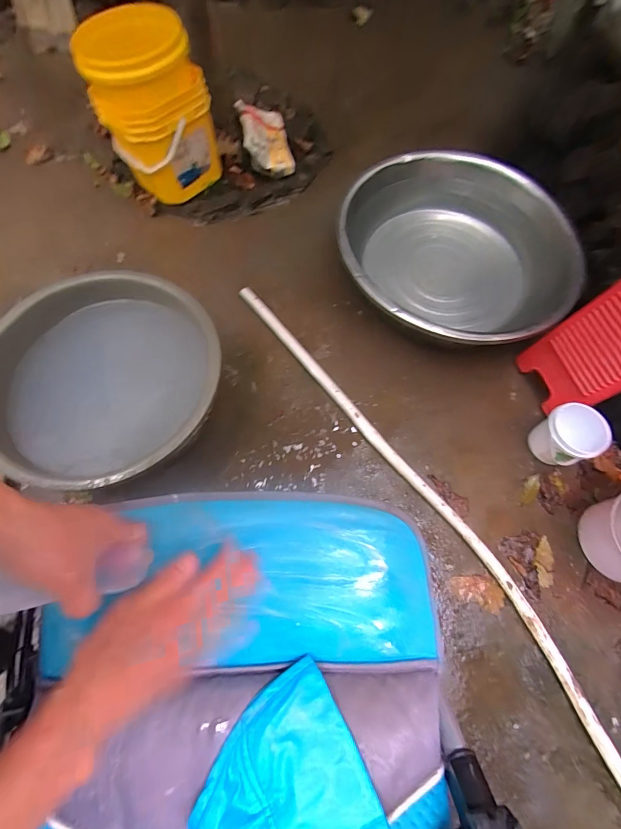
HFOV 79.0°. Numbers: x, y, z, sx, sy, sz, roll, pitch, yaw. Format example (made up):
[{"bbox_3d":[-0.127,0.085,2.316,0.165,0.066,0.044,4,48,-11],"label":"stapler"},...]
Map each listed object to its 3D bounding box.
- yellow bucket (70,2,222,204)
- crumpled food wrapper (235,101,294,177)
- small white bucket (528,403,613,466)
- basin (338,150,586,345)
[{"bbox_3d":[-0.414,-0.810,1.017,0.273,0.343,0.273,1,69,-2],"label":"yellow bucket"},{"bbox_3d":[-0.137,-0.856,1.175,0.155,0.163,0.149,-17,71,-9],"label":"crumpled food wrapper"},{"bbox_3d":[0.601,0.051,0.886,0.106,0.129,0.127,-18,71,-9],"label":"small white bucket"},{"bbox_3d":[0.370,-0.433,1.018,0.552,0.160,0.587,1,69,-2],"label":"basin"}]

